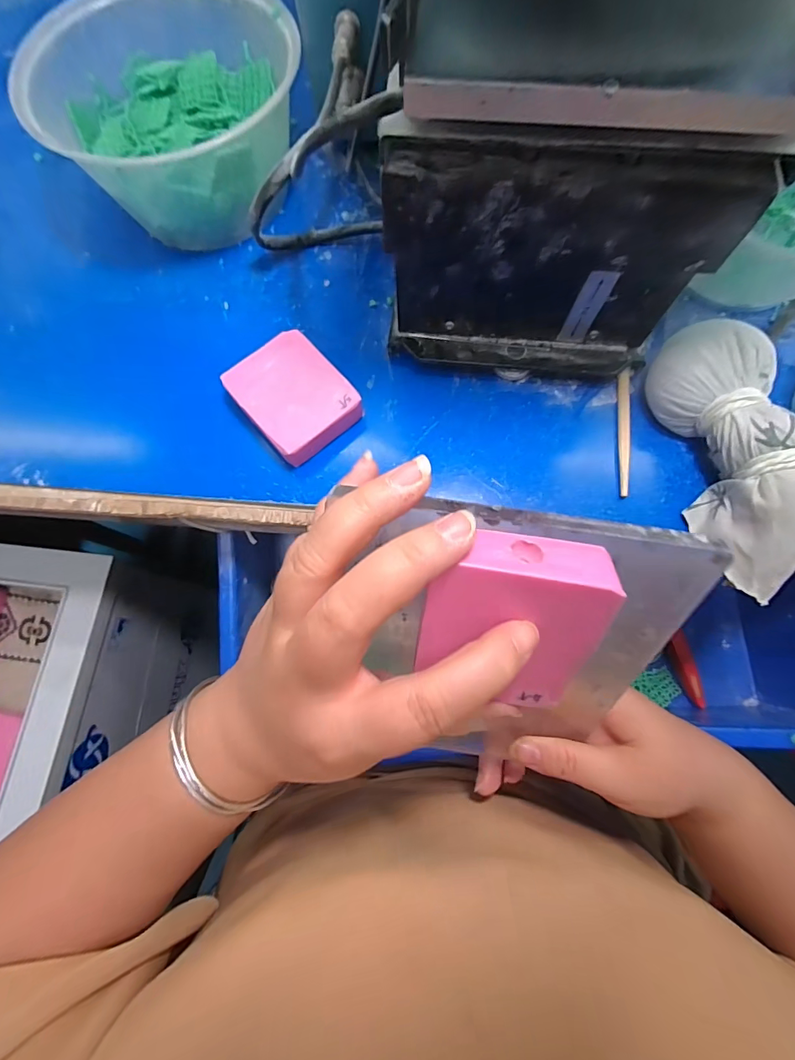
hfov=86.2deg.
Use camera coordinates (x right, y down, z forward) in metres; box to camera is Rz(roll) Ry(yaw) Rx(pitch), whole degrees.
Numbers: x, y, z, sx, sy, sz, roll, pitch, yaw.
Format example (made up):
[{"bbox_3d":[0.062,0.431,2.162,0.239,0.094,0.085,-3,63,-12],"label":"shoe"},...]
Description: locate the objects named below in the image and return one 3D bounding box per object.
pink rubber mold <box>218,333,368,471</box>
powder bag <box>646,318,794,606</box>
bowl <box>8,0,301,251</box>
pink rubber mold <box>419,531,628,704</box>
[{"bbox_3d":[-0.063,-0.082,0.264,0.058,0.022,0.073,-39,78,-8],"label":"pink rubber mold"},{"bbox_3d":[0.185,-0.040,0.226,0.058,0.047,0.145,-14,76,-2],"label":"powder bag"},{"bbox_3d":[-0.146,-0.275,0.288,0.140,0.076,0.145,0,76,2],"label":"bowl"},{"bbox_3d":[0.038,0.035,0.149,0.058,0.071,0.017,5,36,0],"label":"pink rubber mold"}]

